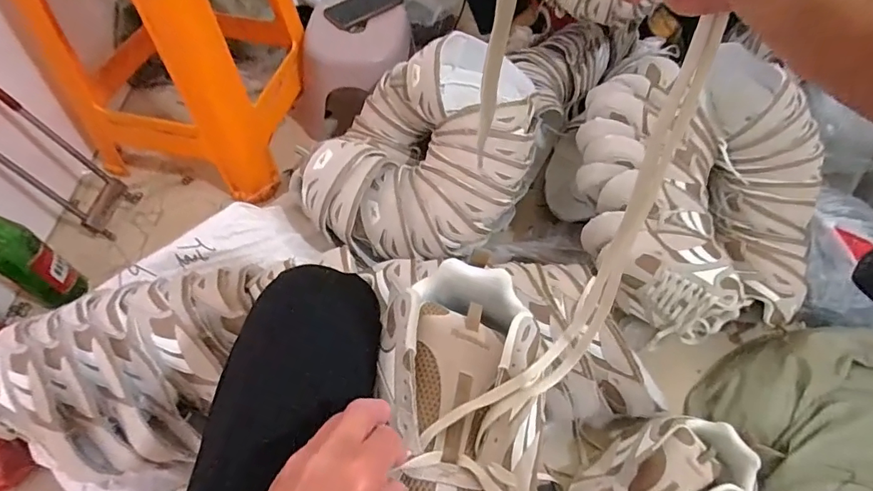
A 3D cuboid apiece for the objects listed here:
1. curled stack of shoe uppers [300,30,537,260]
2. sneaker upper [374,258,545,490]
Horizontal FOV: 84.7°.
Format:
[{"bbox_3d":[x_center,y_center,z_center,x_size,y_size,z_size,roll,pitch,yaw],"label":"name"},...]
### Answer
[{"bbox_3d":[-0.008,-0.172,0.795,0.324,0.155,0.403,10,56,7],"label":"curled stack of shoe uppers"},{"bbox_3d":[0.018,0.121,0.341,0.118,0.074,0.245,3,56,2],"label":"sneaker upper"}]

